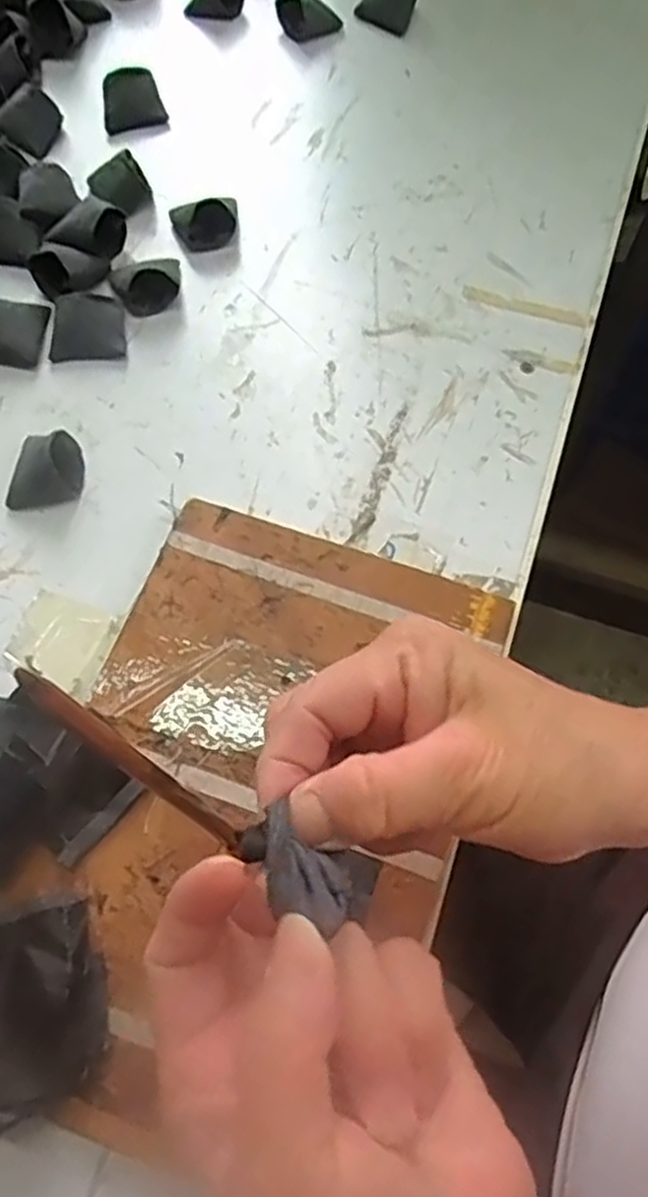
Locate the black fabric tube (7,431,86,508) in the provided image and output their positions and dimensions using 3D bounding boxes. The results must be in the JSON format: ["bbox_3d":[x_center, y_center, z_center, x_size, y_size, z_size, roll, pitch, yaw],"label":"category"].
[{"bbox_3d":[-0.149,-0.070,0.416,0.036,0.028,0.040,9,67,4],"label":"black fabric tube"}]

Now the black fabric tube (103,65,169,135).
[{"bbox_3d":[-0.131,-0.340,0.535,0.041,0.023,0.033,-17,68,-7],"label":"black fabric tube"}]

